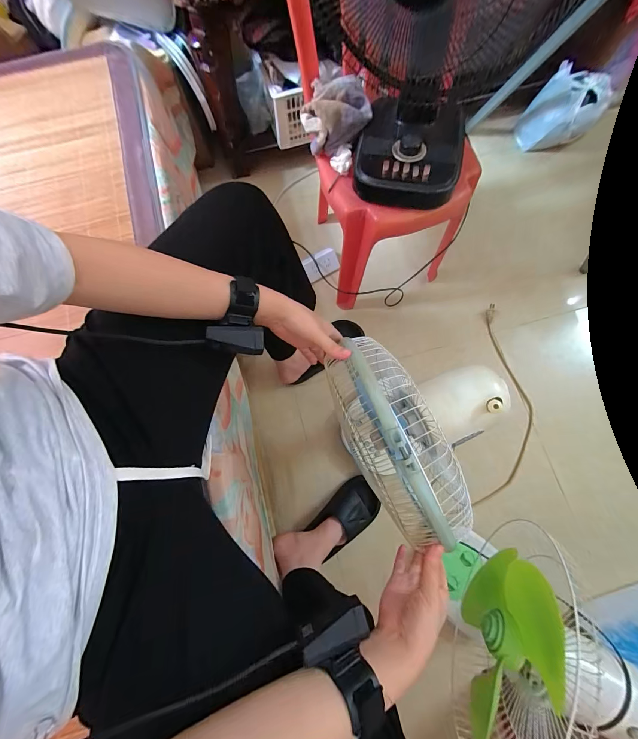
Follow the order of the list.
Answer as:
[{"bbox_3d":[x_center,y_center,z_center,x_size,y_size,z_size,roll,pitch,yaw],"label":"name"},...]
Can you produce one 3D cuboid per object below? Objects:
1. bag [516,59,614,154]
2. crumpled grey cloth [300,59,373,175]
[{"bbox_3d":[0.753,-0.796,0.939,0.190,0.146,0.178,38,80,9],"label":"bag"},{"bbox_3d":[0.036,-0.482,0.580,0.107,0.086,0.123,23,78,6],"label":"crumpled grey cloth"}]

